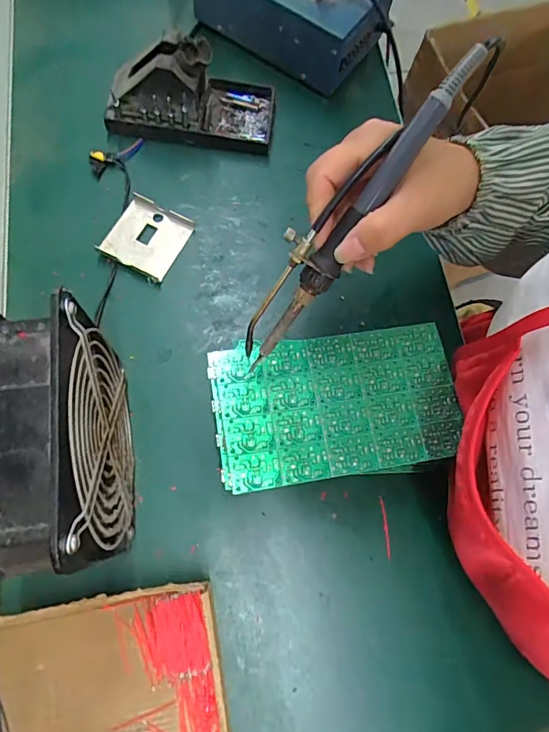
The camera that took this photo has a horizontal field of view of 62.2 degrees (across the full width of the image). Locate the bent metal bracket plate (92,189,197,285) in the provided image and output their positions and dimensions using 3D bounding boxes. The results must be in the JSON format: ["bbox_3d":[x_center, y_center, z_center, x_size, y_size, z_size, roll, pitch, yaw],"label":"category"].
[{"bbox_3d":[-0.117,-0.119,0.418,0.067,0.011,0.072,27,73,4],"label":"bent metal bracket plate"}]

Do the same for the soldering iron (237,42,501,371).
[{"bbox_3d":[0.042,-0.089,0.265,0.032,0.023,0.217,42,110,11],"label":"soldering iron"}]

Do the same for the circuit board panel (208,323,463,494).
[{"bbox_3d":[0.047,0.026,0.337,0.179,0.009,0.105,-7,74,-6],"label":"circuit board panel"}]

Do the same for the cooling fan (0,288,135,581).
[{"bbox_3d":[-0.131,0.048,0.294,0.059,0.154,0.149,-7,74,-6],"label":"cooling fan"}]

